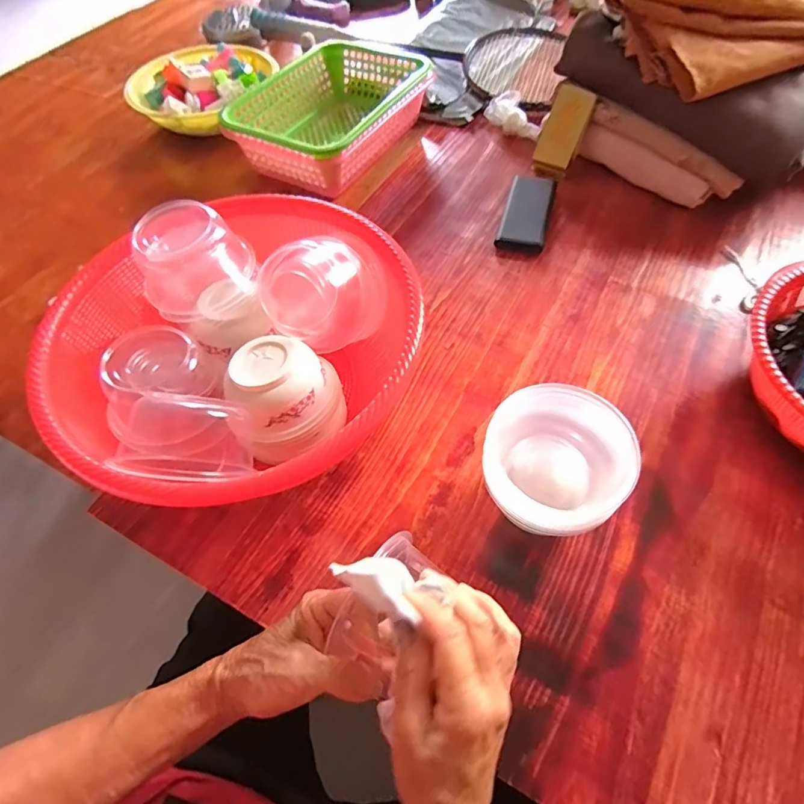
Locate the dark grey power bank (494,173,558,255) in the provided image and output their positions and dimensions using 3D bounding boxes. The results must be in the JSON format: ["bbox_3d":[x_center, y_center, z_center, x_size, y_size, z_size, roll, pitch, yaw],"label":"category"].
[{"bbox_3d":[0.171,-0.259,0.660,0.061,0.015,0.144,13,59,12],"label":"dark grey power bank"}]

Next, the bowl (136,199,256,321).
[{"bbox_3d":[-0.205,-0.137,0.486,0.113,0.082,0.092,-32,61,-16],"label":"bowl"}]

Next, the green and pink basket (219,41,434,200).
[{"bbox_3d":[-0.101,-0.439,0.744,0.203,0.093,0.279,28,63,20],"label":"green and pink basket"}]

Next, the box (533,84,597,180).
[{"bbox_3d":[0.231,-0.388,0.697,0.060,0.114,0.017,28,25,24],"label":"box"}]

